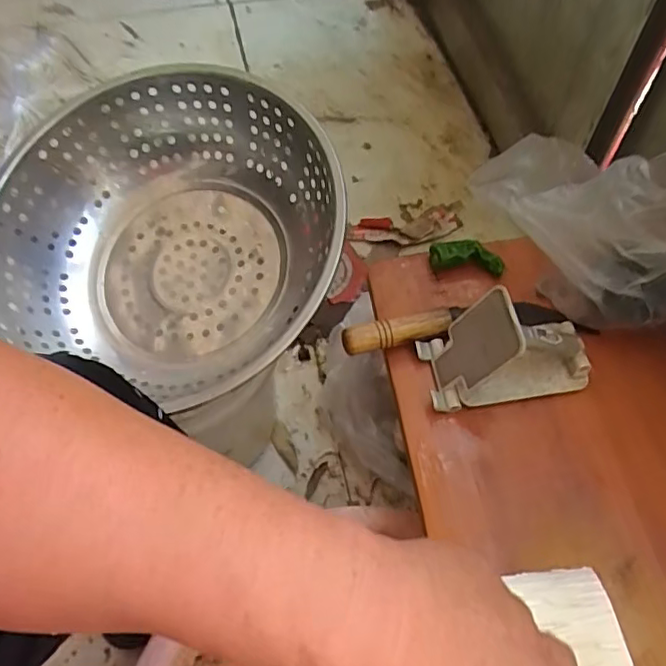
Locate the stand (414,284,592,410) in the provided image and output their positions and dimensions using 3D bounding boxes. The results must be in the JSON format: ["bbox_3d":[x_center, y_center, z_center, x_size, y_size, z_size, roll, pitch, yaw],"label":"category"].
[{"bbox_3d":[0.143,0.010,0.485,0.126,0.086,0.066,-8,59,-6],"label":"stand"}]

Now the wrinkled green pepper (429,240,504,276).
[{"bbox_3d":[0.127,-0.072,0.572,0.068,0.025,0.021,8,58,5],"label":"wrinkled green pepper"}]

